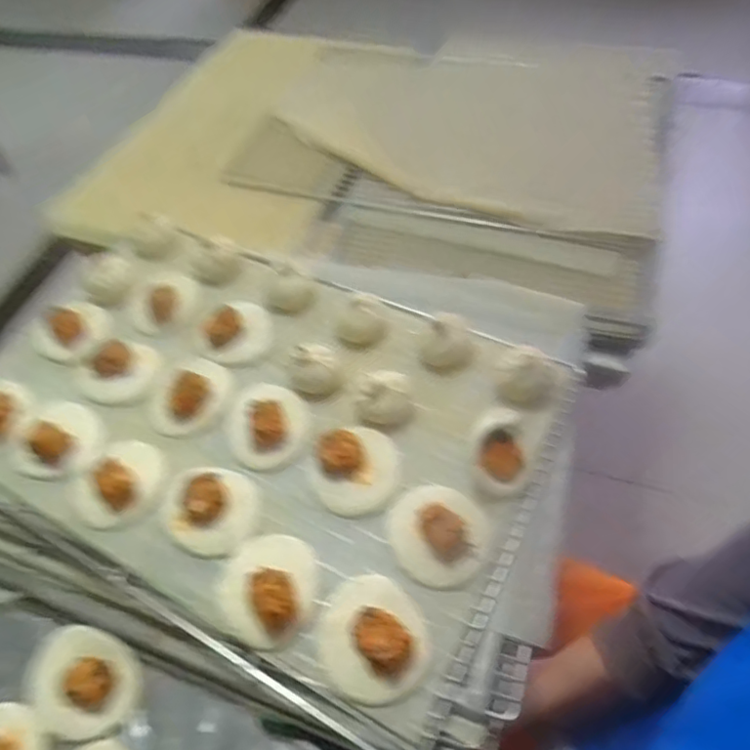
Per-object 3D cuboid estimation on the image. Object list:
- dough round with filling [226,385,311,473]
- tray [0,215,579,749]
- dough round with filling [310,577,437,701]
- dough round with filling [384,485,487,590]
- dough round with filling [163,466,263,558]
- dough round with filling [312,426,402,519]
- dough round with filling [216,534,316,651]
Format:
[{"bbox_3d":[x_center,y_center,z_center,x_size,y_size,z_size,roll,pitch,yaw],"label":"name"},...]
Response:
[{"bbox_3d":[-0.109,0.044,0.572,0.083,0.028,0.092,-31,58,-15],"label":"dough round with filling"},{"bbox_3d":[-0.110,0.034,0.588,0.604,0.062,0.412,22,61,18],"label":"tray"},{"bbox_3d":[-0.004,0.203,0.449,0.084,0.035,0.092,-3,55,4],"label":"dough round with filling"},{"bbox_3d":[0.054,0.134,0.495,0.079,0.028,0.089,-25,56,-11],"label":"dough round with filling"},{"bbox_3d":[-0.147,0.120,0.523,0.073,0.030,0.077,-3,55,4],"label":"dough round with filling"},{"bbox_3d":[-0.017,0.084,0.536,0.078,0.031,0.083,-3,55,4],"label":"dough round with filling"},{"bbox_3d":[-0.095,0.173,0.479,0.085,0.036,0.088,-3,55,4],"label":"dough round with filling"}]

